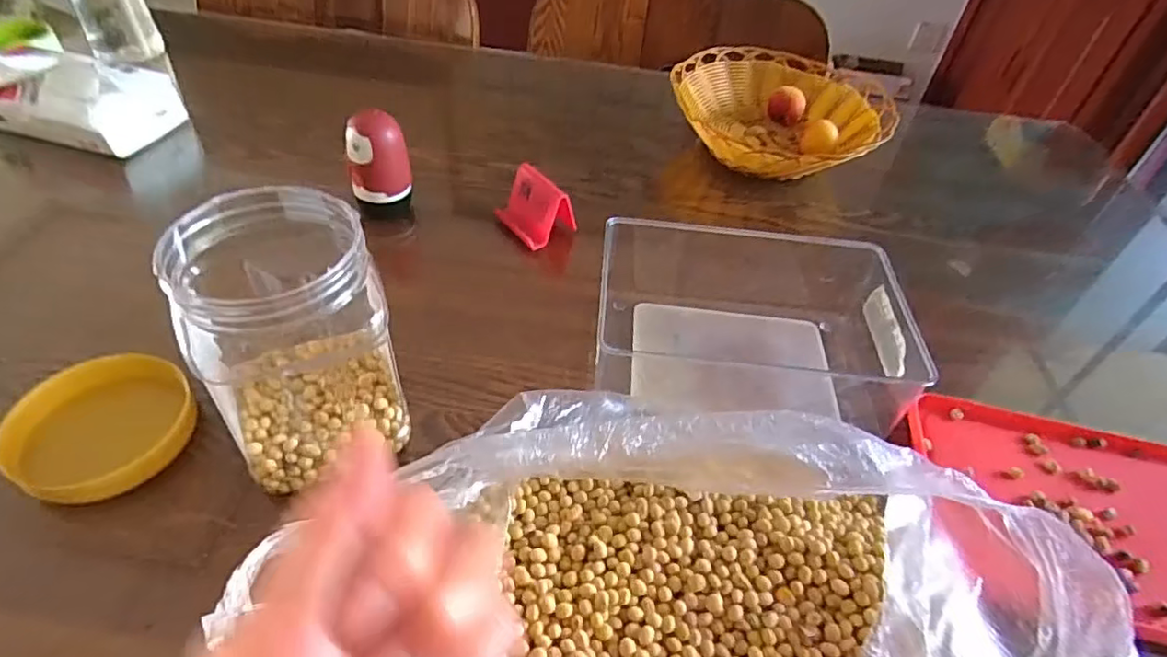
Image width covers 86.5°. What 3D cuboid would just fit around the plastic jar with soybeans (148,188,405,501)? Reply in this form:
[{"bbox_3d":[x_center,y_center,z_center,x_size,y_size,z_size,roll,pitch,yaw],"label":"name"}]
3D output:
[{"bbox_3d":[-0.155,0.000,0.337,0.095,0.127,0.098,-17,50,-21],"label":"plastic jar with soybeans"}]

